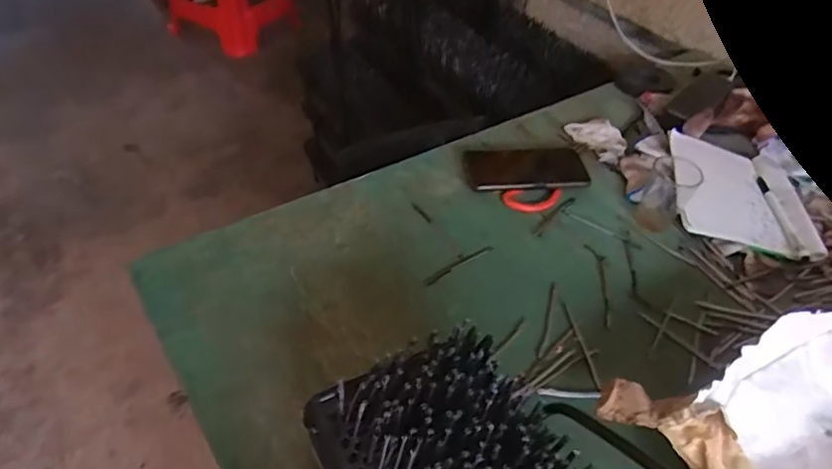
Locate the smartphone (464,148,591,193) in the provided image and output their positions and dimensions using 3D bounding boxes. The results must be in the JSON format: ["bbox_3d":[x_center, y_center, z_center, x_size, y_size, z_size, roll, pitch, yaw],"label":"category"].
[{"bbox_3d":[0.147,-0.089,0.738,0.156,0.009,0.075,-5,55,-4],"label":"smartphone"}]

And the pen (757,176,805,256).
[{"bbox_3d":[0.465,-0.028,0.713,0.015,0.009,0.146,7,45,0],"label":"pen"}]

